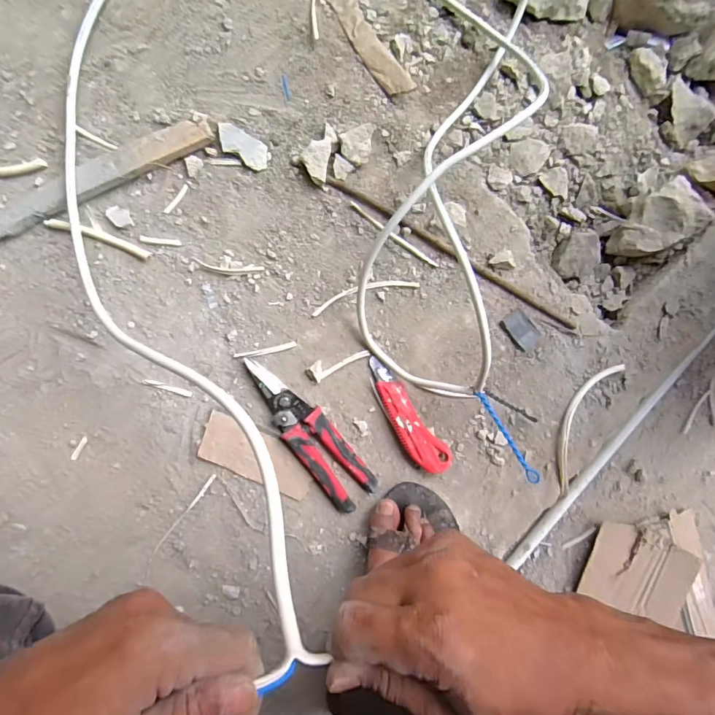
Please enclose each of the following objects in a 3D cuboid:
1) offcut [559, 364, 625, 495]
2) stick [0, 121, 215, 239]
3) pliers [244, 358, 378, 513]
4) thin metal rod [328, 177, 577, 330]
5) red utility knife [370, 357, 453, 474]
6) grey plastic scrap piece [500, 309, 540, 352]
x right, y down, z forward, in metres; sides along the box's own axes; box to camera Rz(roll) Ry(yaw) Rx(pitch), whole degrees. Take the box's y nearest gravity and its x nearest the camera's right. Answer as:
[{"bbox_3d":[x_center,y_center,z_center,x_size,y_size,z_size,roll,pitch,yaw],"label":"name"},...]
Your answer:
[{"bbox_3d":[0.290,0.087,0.566,0.056,0.012,0.183,23,90,-7],"label":"offcut"},{"bbox_3d":[-0.281,-0.193,0.475,0.259,0.015,0.033,-28,95,-5],"label":"stick"},{"bbox_3d":[-0.058,0.089,0.518,0.057,0.016,0.206,-38,96,-4],"label":"pliers"},{"bbox_3d":[0.123,-0.123,0.532,0.350,0.013,0.010,28,89,-7],"label":"thin metal rod"},{"bbox_3d":[0.058,0.074,0.533,0.043,0.018,0.156,-36,96,-4],"label":"red utility knife"},{"bbox_3d":[0.205,-0.033,0.547,0.053,0.015,0.034,44,87,-7],"label":"grey plastic scrap piece"}]

